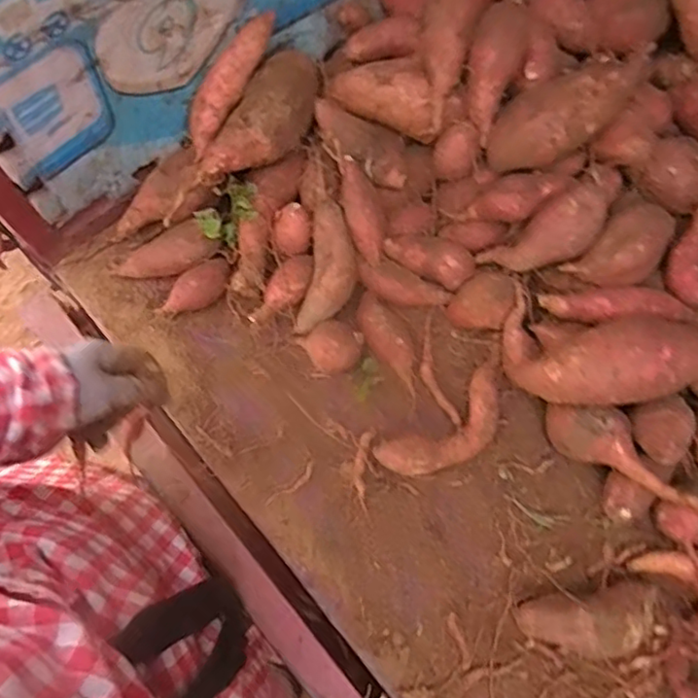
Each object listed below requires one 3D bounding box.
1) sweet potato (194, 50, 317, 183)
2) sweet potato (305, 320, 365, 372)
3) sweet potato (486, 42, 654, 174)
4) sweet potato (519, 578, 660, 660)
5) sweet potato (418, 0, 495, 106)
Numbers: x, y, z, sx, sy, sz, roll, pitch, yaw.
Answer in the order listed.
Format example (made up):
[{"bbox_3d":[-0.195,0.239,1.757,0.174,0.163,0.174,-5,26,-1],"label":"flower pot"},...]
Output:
[{"bbox_3d":[-0.087,-0.231,0.633,0.068,0.068,0.173,35,76,9],"label":"sweet potato"},{"bbox_3d":[-0.018,-0.001,0.634,0.057,0.037,0.052,0,73,-1],"label":"sweet potato"},{"bbox_3d":[0.221,-0.245,0.606,0.178,0.061,0.076,-33,76,3],"label":"sweet potato"},{"bbox_3d":[0.225,0.250,0.550,0.125,0.052,0.053,-11,73,-4],"label":"sweet potato"},{"bbox_3d":[0.112,-0.339,0.621,0.065,0.061,0.178,25,74,6],"label":"sweet potato"}]

